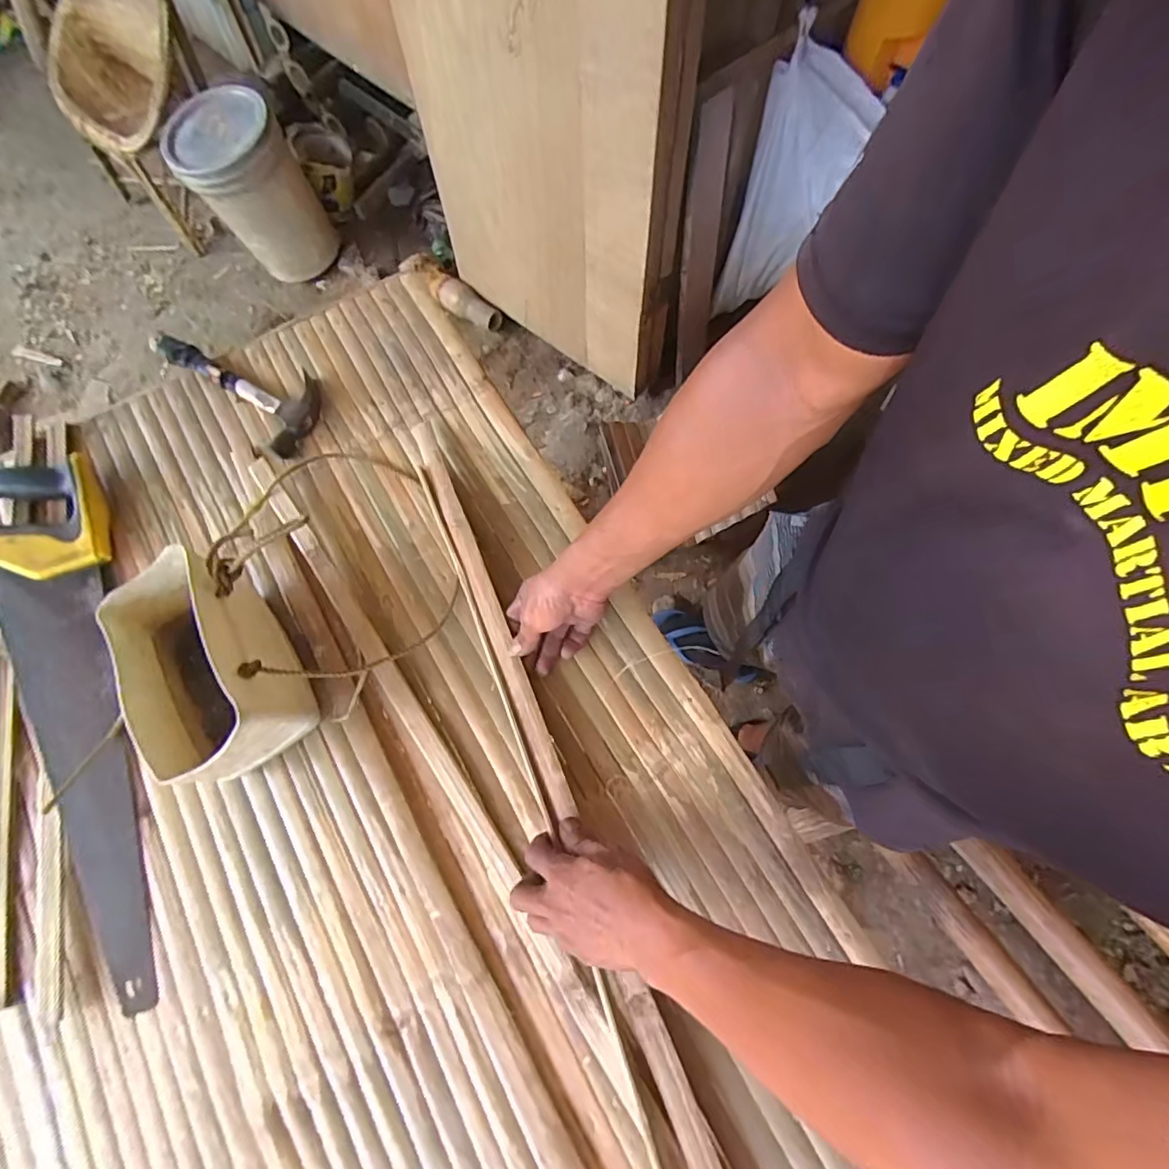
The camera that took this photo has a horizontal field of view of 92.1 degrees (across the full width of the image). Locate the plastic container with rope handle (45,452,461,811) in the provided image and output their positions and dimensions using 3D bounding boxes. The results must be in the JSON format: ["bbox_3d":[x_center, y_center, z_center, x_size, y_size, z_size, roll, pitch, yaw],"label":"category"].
[{"bbox_3d":[-0.314,0.009,0.568,0.311,0.128,0.269,-41,73,-14],"label":"plastic container with rope handle"}]

